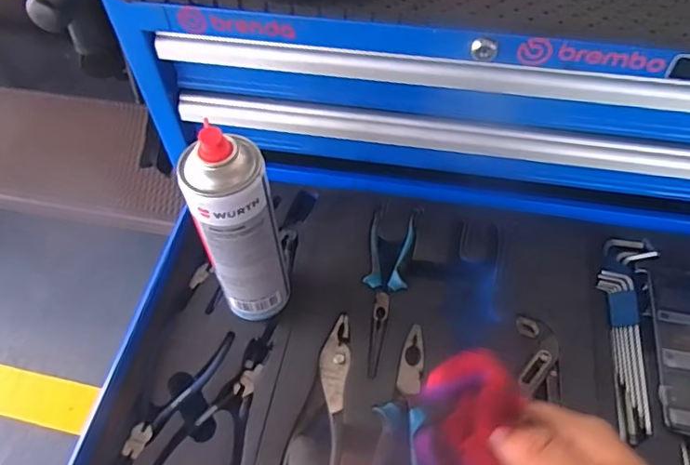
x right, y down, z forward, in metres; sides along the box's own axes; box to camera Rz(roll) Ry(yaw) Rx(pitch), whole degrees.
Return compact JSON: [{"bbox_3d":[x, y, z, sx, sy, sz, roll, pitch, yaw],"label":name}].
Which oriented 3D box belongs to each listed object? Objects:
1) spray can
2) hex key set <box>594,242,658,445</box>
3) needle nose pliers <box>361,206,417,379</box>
[{"bbox_3d":[-0.089,0.003,0.470,0.070,0.220,0.054,-16,56,-8],"label":"spray can"},{"bbox_3d":[0.275,0.088,0.537,0.049,0.021,0.213,13,56,11],"label":"hex key set"},{"bbox_3d":[0.041,0.054,0.558,0.046,0.011,0.189,8,55,8],"label":"needle nose pliers"}]

